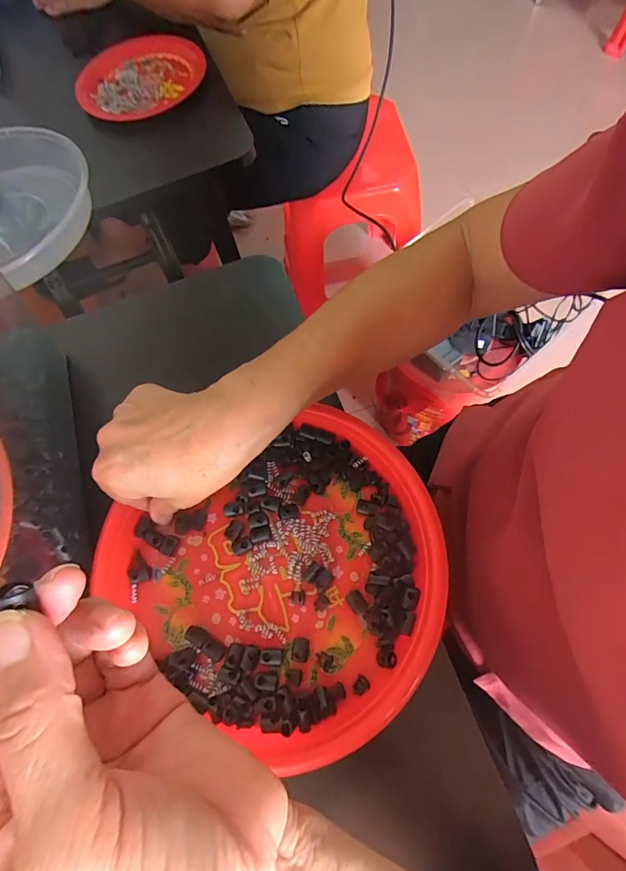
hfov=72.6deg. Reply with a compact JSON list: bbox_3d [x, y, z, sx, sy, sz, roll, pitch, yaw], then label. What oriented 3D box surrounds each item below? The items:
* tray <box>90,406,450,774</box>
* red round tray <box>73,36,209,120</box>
[{"bbox_3d":[-0.018,0.092,0.303,0.216,0.034,0.209,-1,67,3],"label":"tray"},{"bbox_3d":[-0.226,-0.462,0.547,0.139,0.017,0.161,32,72,15],"label":"red round tray"}]

